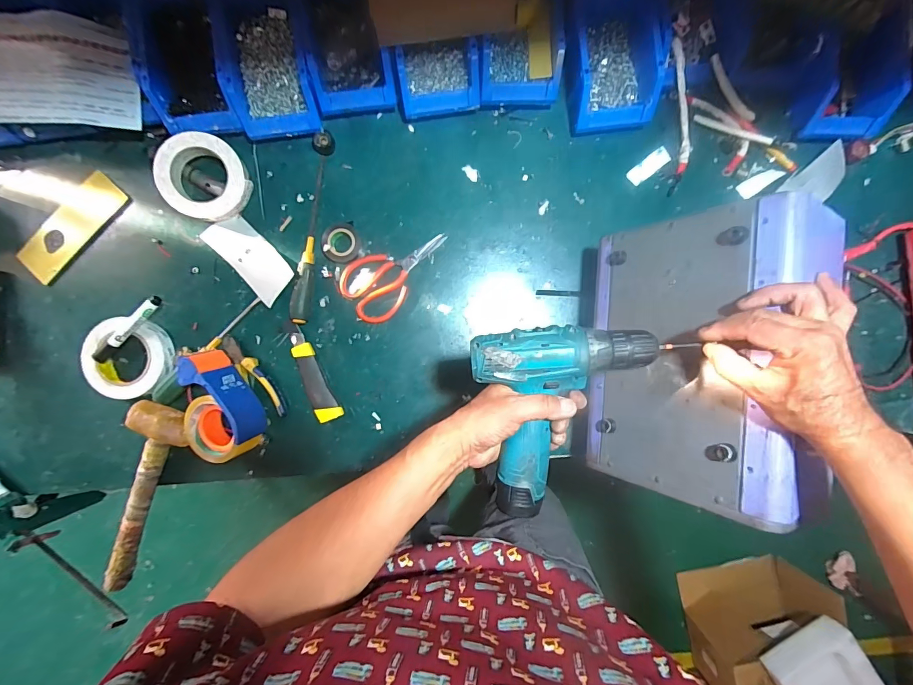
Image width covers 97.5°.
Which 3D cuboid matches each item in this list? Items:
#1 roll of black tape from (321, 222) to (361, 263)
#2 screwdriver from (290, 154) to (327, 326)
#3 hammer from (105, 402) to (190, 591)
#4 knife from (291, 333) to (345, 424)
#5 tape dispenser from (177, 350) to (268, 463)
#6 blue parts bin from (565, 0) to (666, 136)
[{"bbox_3d":[-0.177,-0.152,0.611,0.057,0.013,0.059,0,90,0],"label":"roll of black tape"},{"bbox_3d":[-0.221,-0.157,0.601,0.023,0.022,0.255,7,90,0],"label":"screwdriver"},{"bbox_3d":[-0.483,0.233,0.604,0.090,0.044,0.289,22,90,0],"label":"hammer"},{"bbox_3d":[-0.220,0.053,0.617,0.036,0.021,0.140,-22,90,0],"label":"knife"},{"bbox_3d":[-0.347,0.092,0.588,0.104,0.076,0.157,-14,90,0],"label":"tape dispenser"},{"bbox_3d":[0.224,-0.420,0.588,0.127,0.078,0.204,-6,90,0],"label":"blue parts bin"}]

